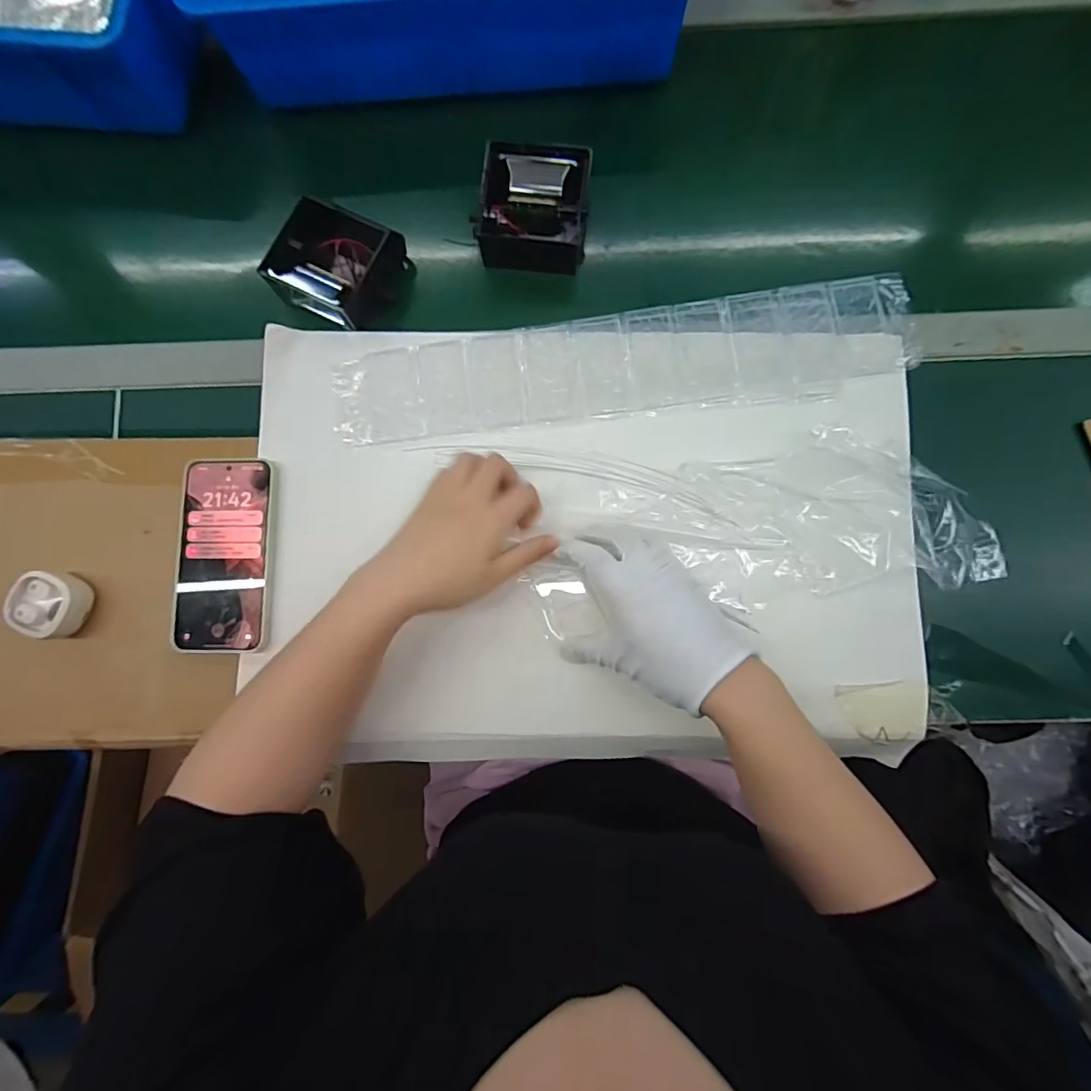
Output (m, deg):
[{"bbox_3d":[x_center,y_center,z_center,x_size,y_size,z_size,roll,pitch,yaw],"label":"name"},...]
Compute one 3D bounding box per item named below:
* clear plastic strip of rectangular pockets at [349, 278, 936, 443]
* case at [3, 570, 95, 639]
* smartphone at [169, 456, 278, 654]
[{"bbox_3d":[0.065,-0.155,0.429,0.473,0.007,0.096,-6,84,1],"label":"clear plastic strip of rectangular pockets"},{"bbox_3d":[-0.389,0.046,0.406,0.047,0.032,0.050,9,84,3],"label":"case"},{"bbox_3d":[-0.257,0.006,0.412,0.077,0.014,0.154,1,84,2],"label":"smartphone"}]

